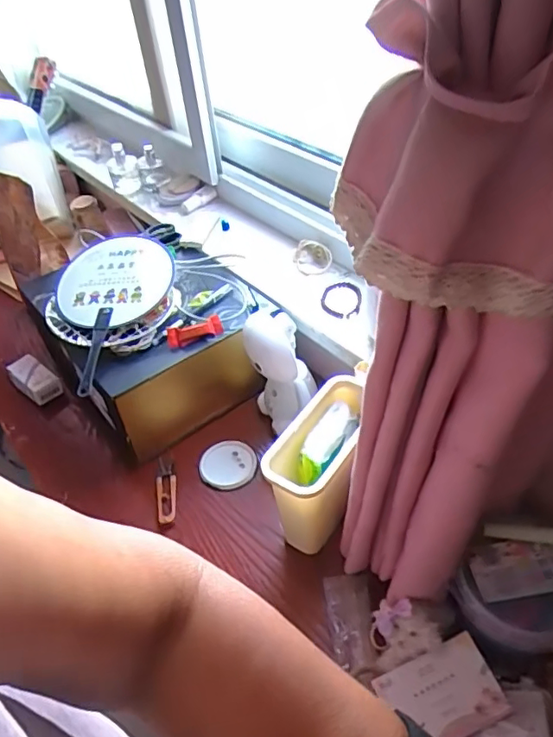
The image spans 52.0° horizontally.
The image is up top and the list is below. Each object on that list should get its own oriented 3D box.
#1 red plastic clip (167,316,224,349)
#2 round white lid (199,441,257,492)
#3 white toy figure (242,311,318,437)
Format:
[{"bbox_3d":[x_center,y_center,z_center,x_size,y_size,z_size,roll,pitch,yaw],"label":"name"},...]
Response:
[{"bbox_3d":[-0.099,-0.045,0.688,0.066,0.023,0.018,-17,46,-10],"label":"red plastic clip"},{"bbox_3d":[-0.060,0.119,0.696,0.069,0.010,0.064,-3,45,3],"label":"round white lid"},{"bbox_3d":[0.003,0.004,0.701,0.073,0.142,0.085,-12,45,-5],"label":"white toy figure"}]

